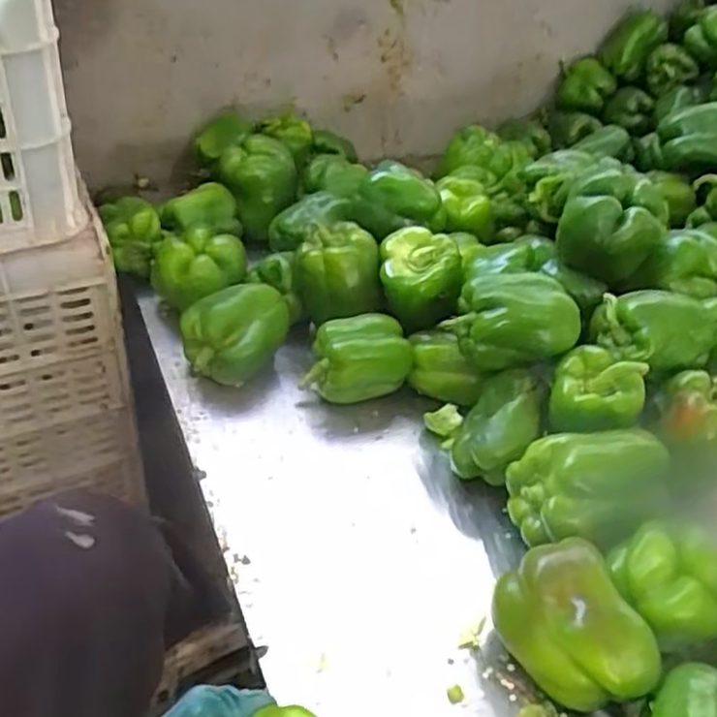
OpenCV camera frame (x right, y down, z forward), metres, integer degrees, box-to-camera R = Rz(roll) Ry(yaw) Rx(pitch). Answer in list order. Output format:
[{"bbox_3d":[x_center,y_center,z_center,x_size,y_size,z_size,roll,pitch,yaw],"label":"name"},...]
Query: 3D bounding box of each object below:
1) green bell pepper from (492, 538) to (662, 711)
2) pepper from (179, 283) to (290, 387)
[{"bbox_3d":[0.145,0.180,0.498,0.071,0.066,0.107,-16,44,-25],"label":"green bell pepper"},{"bbox_3d":[-0.115,-0.018,0.715,0.098,0.078,0.067,-18,45,-27],"label":"pepper"}]

